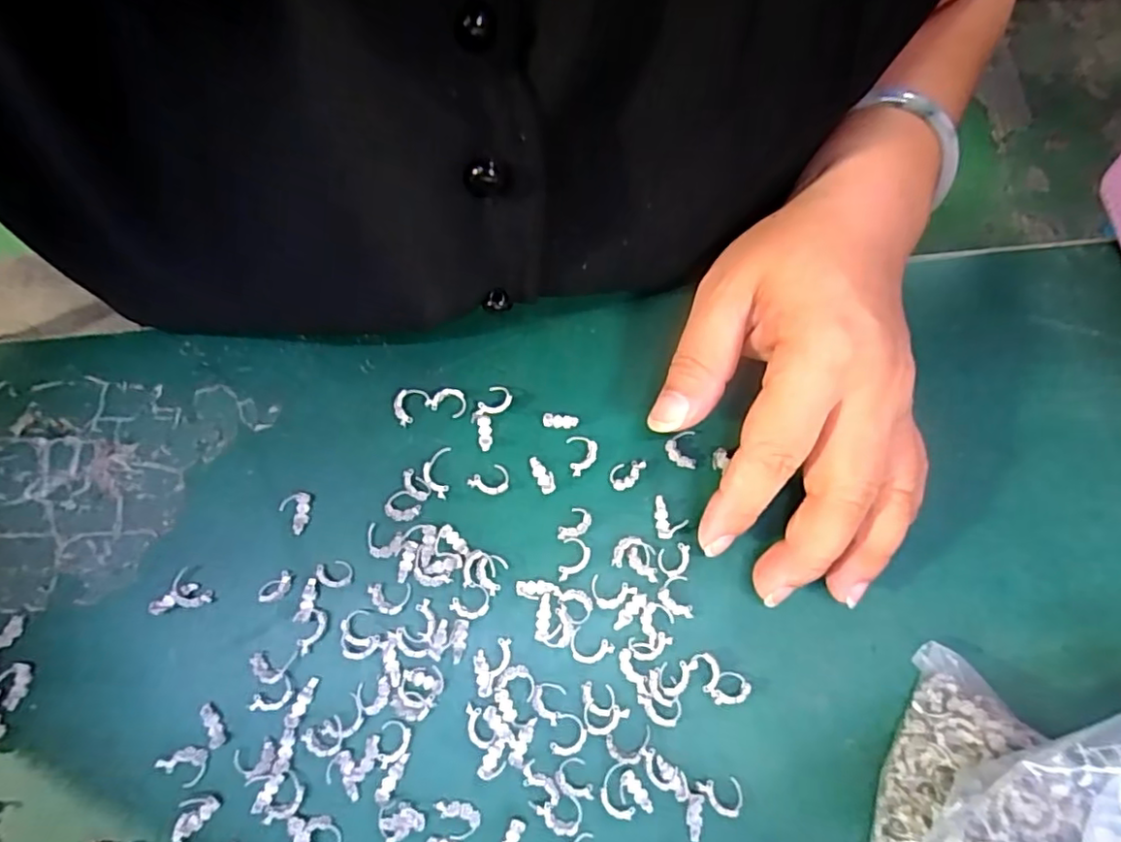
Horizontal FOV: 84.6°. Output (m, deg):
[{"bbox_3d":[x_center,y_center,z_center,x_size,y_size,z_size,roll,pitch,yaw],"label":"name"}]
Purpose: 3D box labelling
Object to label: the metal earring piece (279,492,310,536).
[{"bbox_3d":[-0.096,0.033,0.223,0.009,0.005,0.015,0,74,-2],"label":"metal earring piece"}]

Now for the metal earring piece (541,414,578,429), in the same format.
[{"bbox_3d":[0.000,0.000,0.236,0.013,0.004,0.005,6,74,0],"label":"metal earring piece"}]

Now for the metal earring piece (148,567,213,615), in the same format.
[{"bbox_3d":[-0.133,0.059,0.215,0.019,0.005,0.014,-11,74,-5],"label":"metal earring piece"}]

